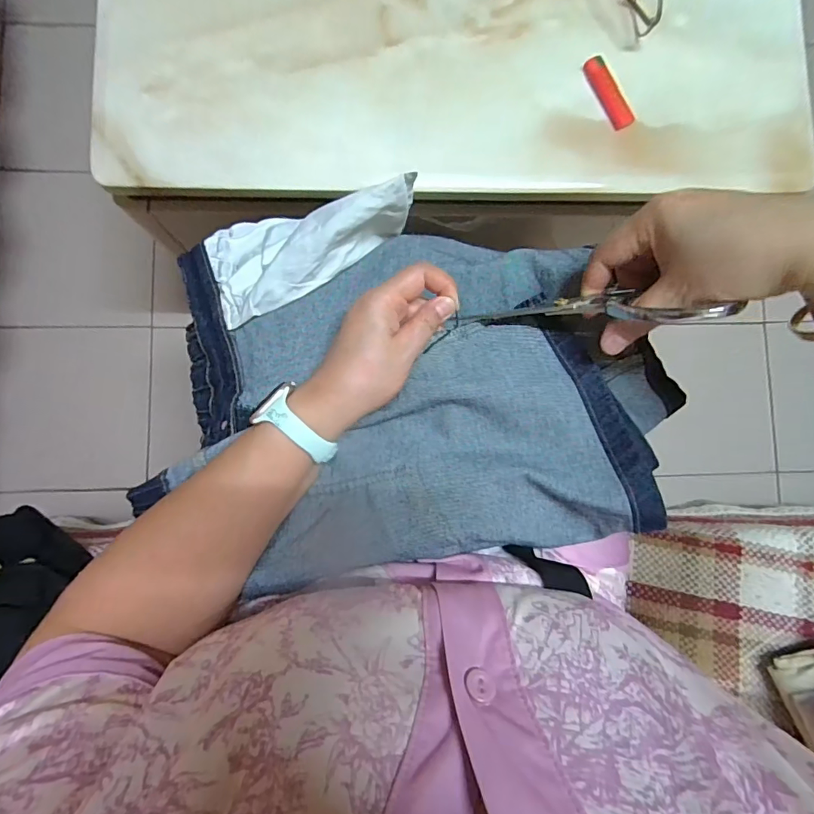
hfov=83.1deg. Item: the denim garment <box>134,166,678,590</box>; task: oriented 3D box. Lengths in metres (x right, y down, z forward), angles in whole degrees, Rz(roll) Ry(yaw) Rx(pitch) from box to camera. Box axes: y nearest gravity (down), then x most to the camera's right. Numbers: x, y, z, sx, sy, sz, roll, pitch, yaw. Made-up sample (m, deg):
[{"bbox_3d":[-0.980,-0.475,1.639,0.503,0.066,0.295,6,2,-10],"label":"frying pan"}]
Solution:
[{"bbox_3d":[-0.003,-0.011,0.355,0.382,0.104,0.293,7,84,-3],"label":"denim garment"}]

